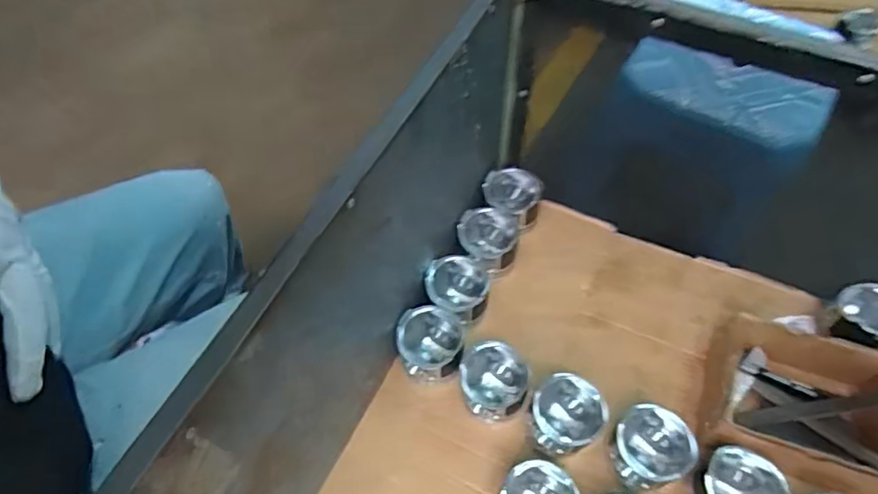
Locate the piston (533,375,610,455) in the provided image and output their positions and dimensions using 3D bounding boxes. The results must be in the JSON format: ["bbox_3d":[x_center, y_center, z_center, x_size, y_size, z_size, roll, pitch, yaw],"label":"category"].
[{"bbox_3d":[0.154,0.198,0.695,0.085,0.078,0.085,26,59,18],"label":"piston"}]

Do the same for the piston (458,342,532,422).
[{"bbox_3d":[0.069,0.170,0.725,0.080,0.078,0.079,-1,58,1],"label":"piston"}]

